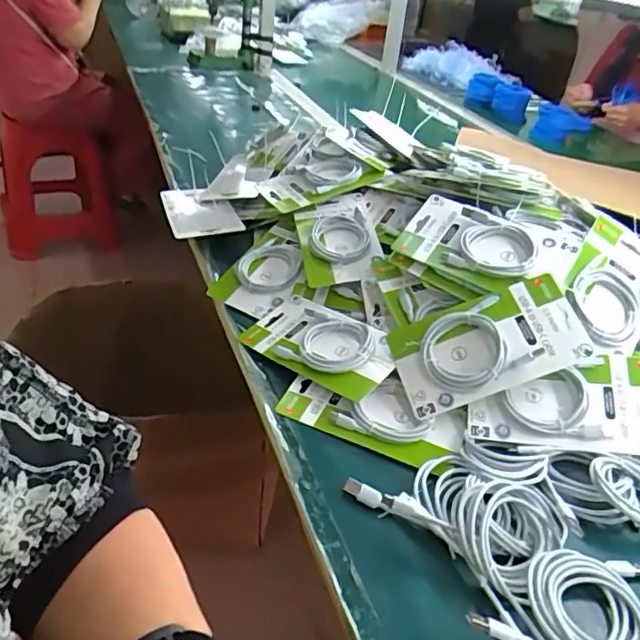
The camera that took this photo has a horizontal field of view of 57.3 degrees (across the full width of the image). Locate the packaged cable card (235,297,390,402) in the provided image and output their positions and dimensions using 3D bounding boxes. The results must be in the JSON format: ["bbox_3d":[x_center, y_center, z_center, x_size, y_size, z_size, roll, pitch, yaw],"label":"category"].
[{"bbox_3d":[0.000,0.022,0.645,0.176,0.015,0.095,21,52,35],"label":"packaged cable card"}]

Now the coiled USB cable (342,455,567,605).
[{"bbox_3d":[0.114,0.148,0.486,0.165,0.032,0.099,21,36,23],"label":"coiled USB cable"}]

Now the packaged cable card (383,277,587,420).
[{"bbox_3d":[0.164,0.022,0.581,0.177,0.021,0.105,-21,61,4],"label":"packaged cable card"}]

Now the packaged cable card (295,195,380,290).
[{"bbox_3d":[0.022,-0.105,0.762,0.098,0.022,0.158,-13,47,1],"label":"packaged cable card"}]

